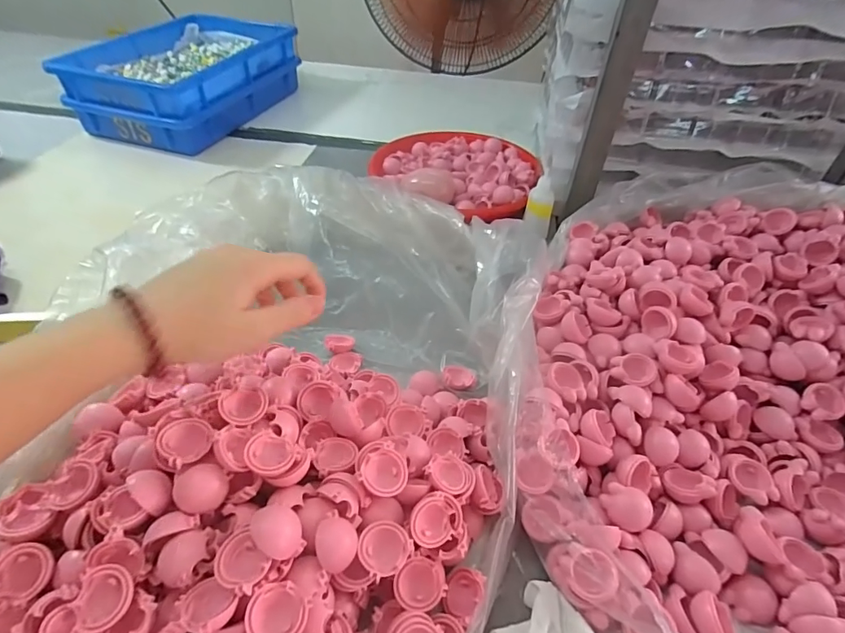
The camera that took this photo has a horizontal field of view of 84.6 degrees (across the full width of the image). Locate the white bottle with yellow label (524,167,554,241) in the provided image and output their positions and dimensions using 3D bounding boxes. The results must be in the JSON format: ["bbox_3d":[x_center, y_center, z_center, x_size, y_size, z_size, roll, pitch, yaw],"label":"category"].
[{"bbox_3d":[0.148,-0.145,0.588,0.029,0.077,0.025,-1,18,-6],"label":"white bottle with yellow label"}]

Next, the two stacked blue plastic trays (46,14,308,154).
[{"bbox_3d":[-0.423,-0.437,0.861,0.277,0.122,0.378,13,45,8],"label":"two stacked blue plastic trays"}]

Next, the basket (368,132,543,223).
[{"bbox_3d":[0.048,-0.217,0.701,0.243,0.047,0.220,18,46,13],"label":"basket"}]

